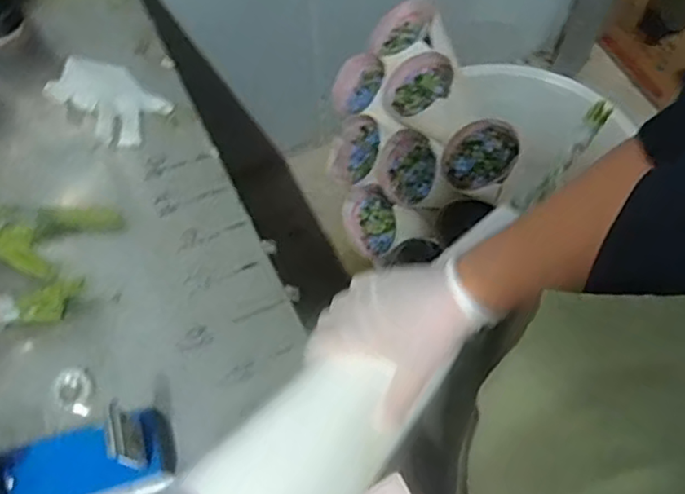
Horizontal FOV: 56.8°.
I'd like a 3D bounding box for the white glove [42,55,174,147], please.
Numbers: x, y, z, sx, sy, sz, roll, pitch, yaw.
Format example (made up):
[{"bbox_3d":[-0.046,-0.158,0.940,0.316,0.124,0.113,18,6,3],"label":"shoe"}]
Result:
[{"bbox_3d":[-0.274,-0.171,0.735,0.126,0.032,0.082,32,70,14],"label":"white glove"}]

